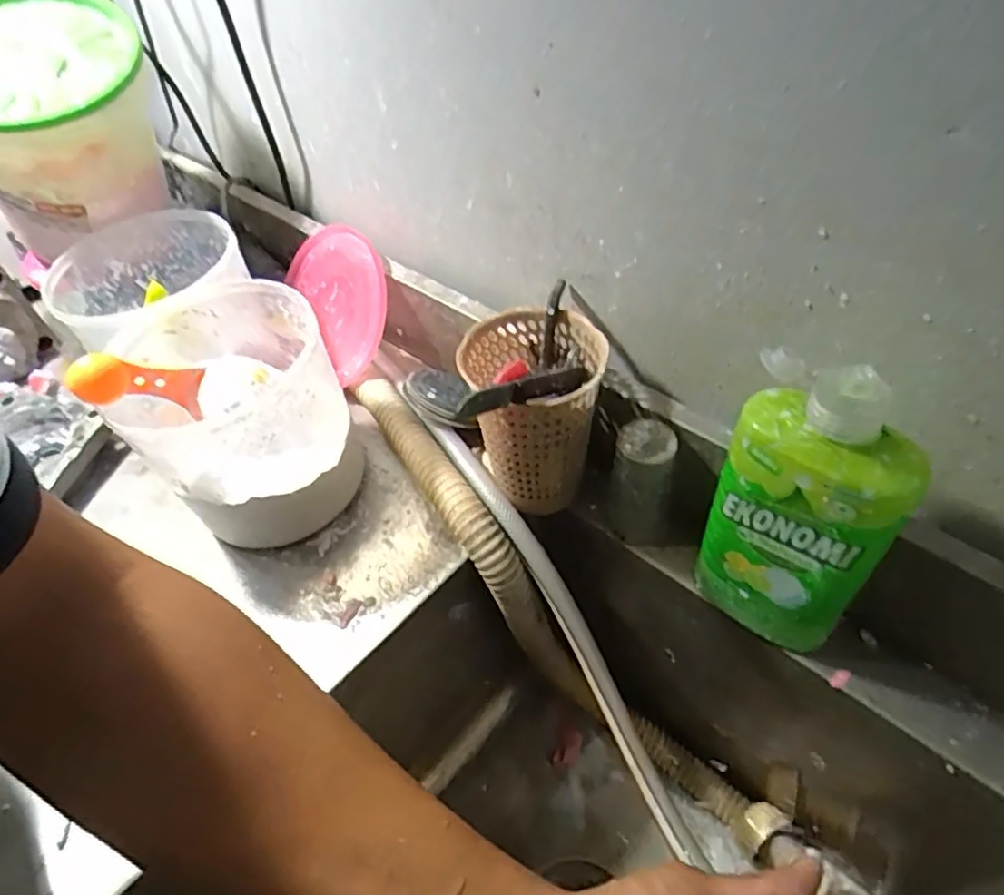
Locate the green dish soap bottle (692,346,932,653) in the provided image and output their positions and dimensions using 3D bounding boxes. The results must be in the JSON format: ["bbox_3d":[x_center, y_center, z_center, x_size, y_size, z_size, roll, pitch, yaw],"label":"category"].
[{"bbox_3d":[0.172,0.040,0.377,0.098,0.207,0.043,29,58,27],"label":"green dish soap bottle"}]

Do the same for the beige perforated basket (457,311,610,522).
[{"bbox_3d":[0.027,-0.025,0.493,0.098,0.139,0.098,-7,49,0],"label":"beige perforated basket"}]

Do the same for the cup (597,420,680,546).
[{"bbox_3d":[0.100,0.029,0.481,0.047,0.101,0.044,-3,49,3],"label":"cup"}]

